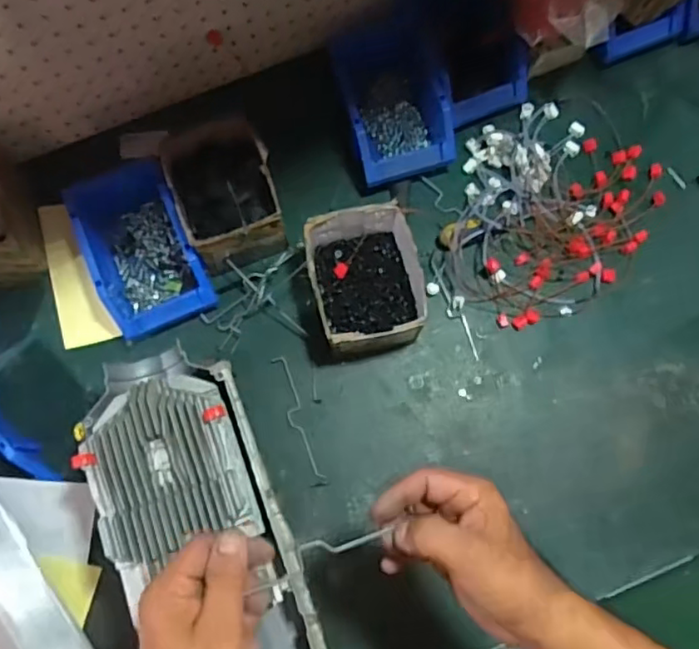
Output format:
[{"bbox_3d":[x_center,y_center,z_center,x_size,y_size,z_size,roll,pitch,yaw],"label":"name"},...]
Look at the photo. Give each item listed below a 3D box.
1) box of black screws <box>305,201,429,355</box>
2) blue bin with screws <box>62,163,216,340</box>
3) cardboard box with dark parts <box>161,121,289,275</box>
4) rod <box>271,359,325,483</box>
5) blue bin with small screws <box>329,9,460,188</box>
[{"bbox_3d":[0.020,-0.047,0.690,0.127,0.093,0.150,-12,75,-2],"label":"box of black screws"},{"bbox_3d":[-0.244,-0.094,0.714,0.117,0.078,0.201,-24,76,-5],"label":"blue bin with screws"},{"bbox_3d":[-0.145,-0.154,0.722,0.115,0.086,0.173,-16,75,-3],"label":"cardboard box with dark parts"},{"bbox_3d":[-0.060,0.108,0.701,0.019,0.005,0.150,-18,78,-10],"label":"rod"},{"bbox_3d":[0.050,-0.290,0.762,0.125,0.080,0.227,-12,75,-2],"label":"blue bin with small screws"}]

